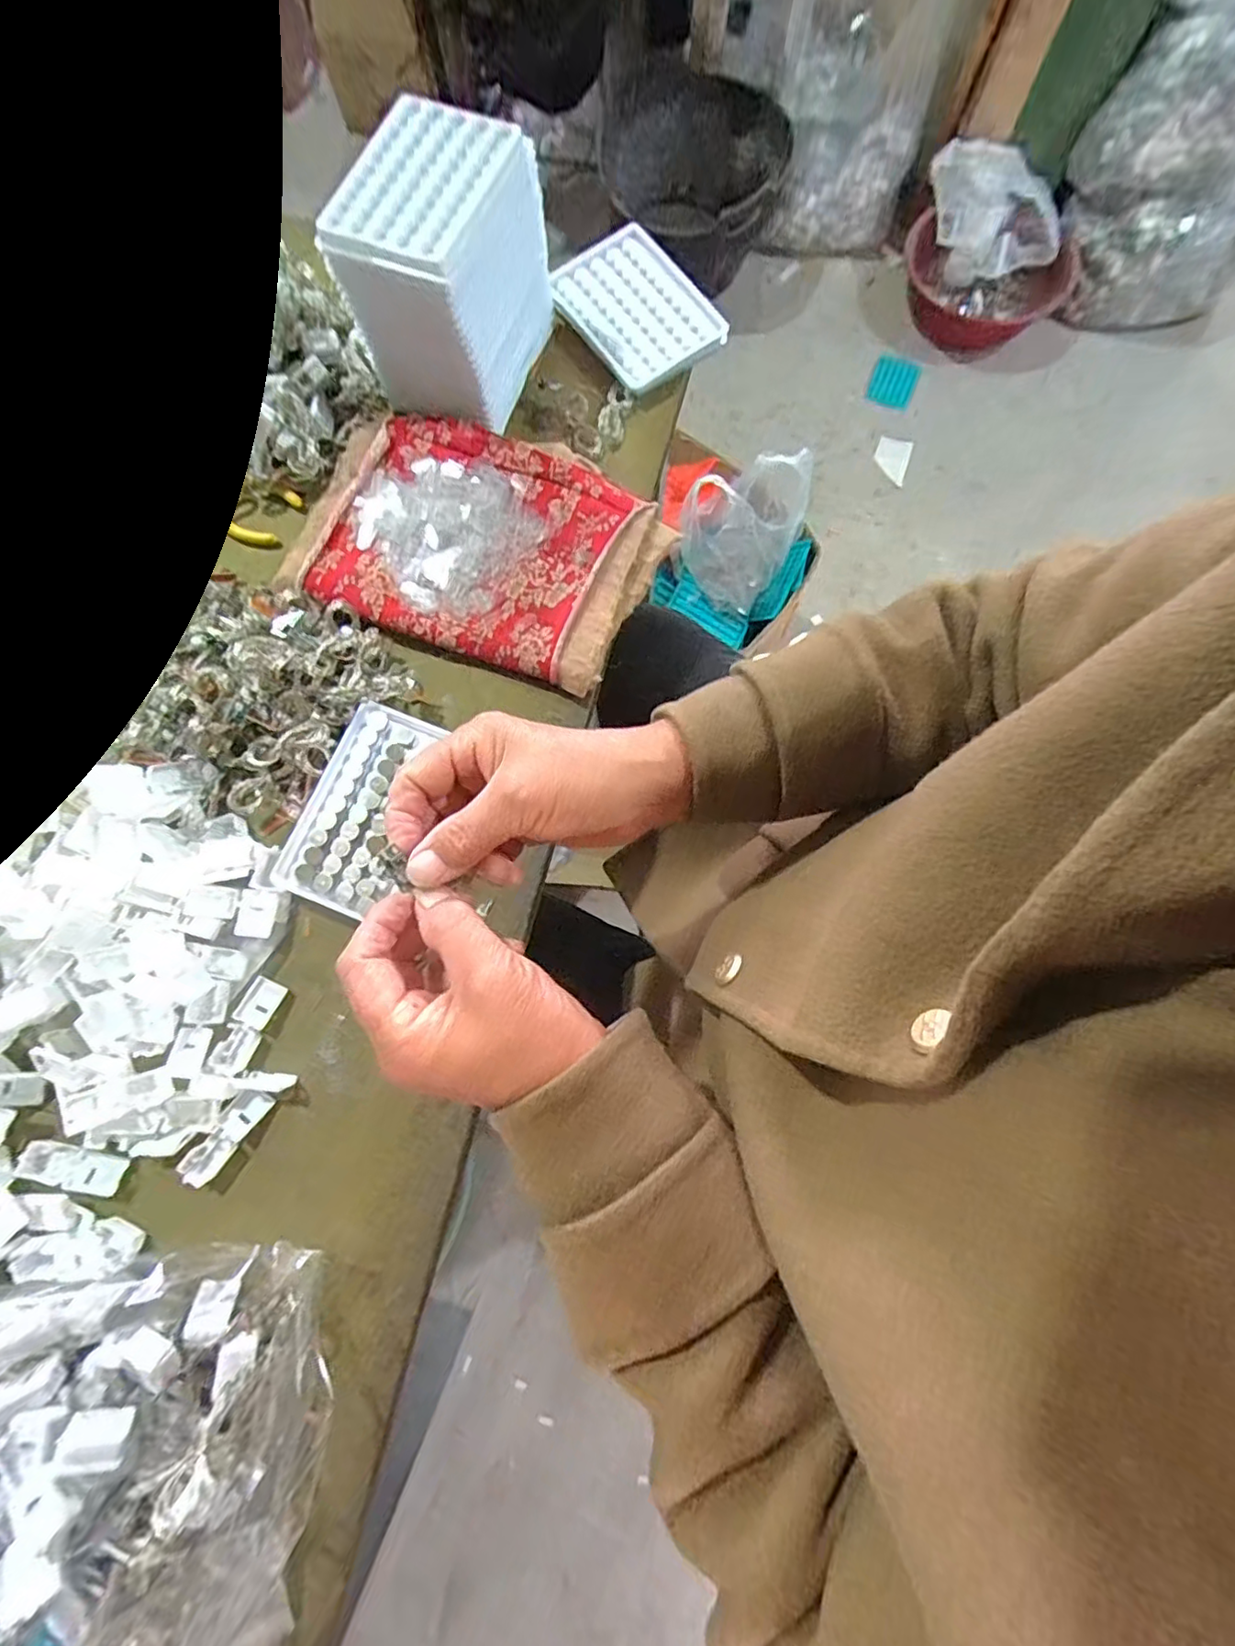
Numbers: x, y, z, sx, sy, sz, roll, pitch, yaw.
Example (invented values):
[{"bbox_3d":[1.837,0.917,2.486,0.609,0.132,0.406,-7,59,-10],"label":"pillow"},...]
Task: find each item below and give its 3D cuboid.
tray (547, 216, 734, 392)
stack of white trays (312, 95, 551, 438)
[{"bbox_3d":[0.013,-0.410,0.476,0.094,0.019,0.127,-34,80,-9],"label":"tray"},{"bbox_3d":[-0.119,-0.377,0.412,0.104,0.099,0.136,18,77,3],"label":"stack of white trays"}]

